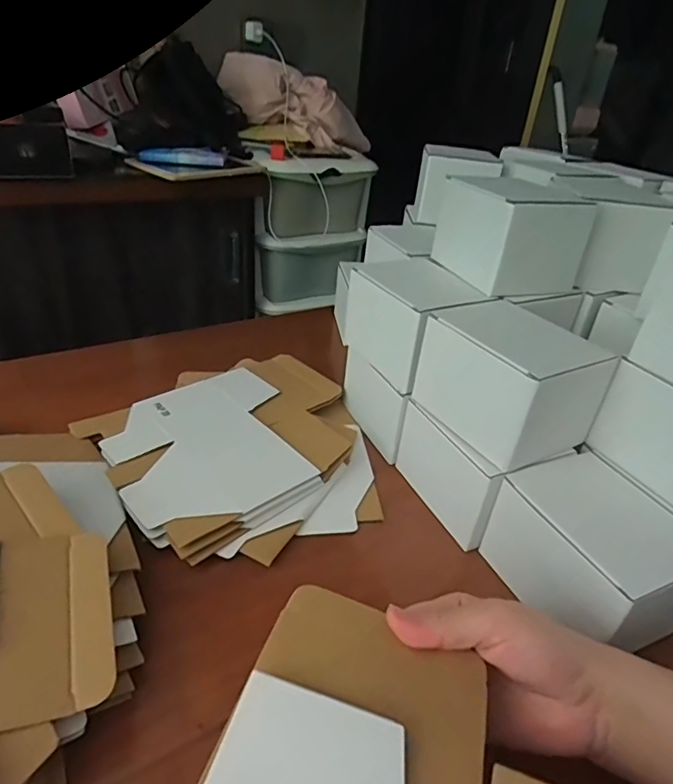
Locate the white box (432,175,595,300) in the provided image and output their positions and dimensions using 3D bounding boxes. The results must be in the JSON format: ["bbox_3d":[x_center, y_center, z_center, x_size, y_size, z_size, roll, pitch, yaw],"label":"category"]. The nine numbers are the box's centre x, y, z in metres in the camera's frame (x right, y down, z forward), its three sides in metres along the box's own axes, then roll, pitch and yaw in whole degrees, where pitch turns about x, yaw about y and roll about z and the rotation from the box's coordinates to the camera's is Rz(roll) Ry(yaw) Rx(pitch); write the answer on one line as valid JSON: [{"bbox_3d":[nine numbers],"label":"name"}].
[{"bbox_3d":[0.169,-0.151,0.495,0.102,0.099,0.119,-7,34,-16],"label":"white box"}]

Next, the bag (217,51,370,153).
[{"bbox_3d":[-0.066,-0.737,1.344,0.429,0.155,0.113,9,27,-30],"label":"bag"}]

